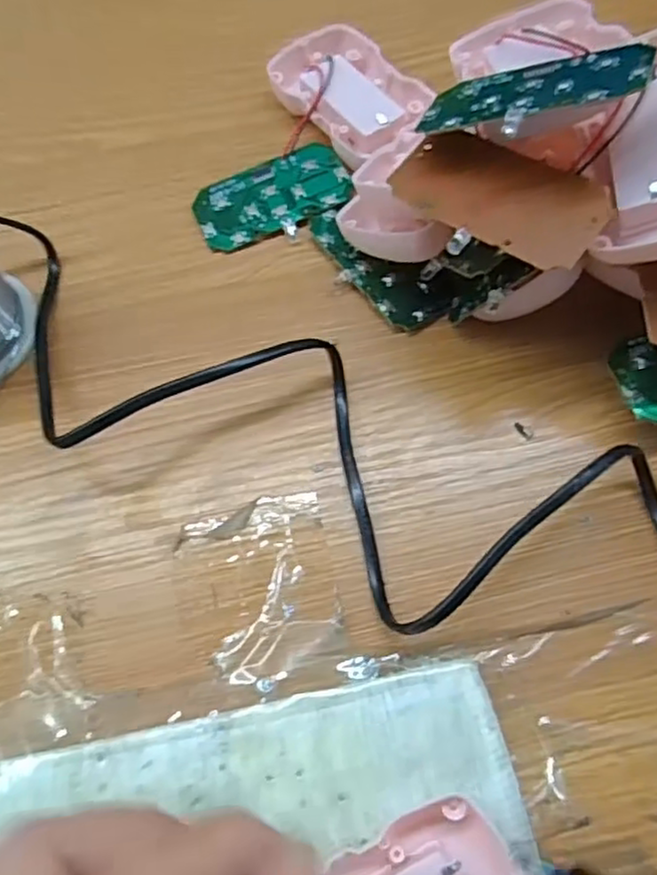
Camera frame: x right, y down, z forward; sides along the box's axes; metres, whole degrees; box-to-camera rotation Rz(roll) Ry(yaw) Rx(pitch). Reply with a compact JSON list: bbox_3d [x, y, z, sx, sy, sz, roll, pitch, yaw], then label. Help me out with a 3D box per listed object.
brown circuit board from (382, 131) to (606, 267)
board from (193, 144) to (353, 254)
[{"bbox_3d":[0.059,-0.085,0.232,0.072,0.004,0.038,33,79,22],"label":"brown circuit board"},{"bbox_3d":[-0.026,-0.112,0.316,0.073,0.008,0.042,-23,69,-8],"label":"board"}]

